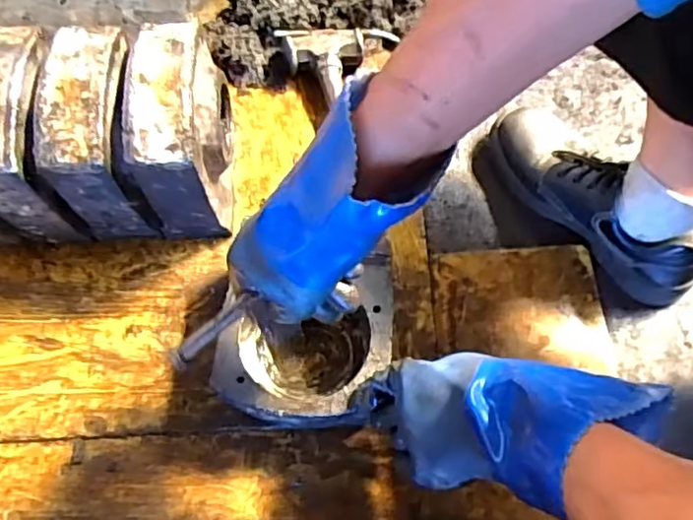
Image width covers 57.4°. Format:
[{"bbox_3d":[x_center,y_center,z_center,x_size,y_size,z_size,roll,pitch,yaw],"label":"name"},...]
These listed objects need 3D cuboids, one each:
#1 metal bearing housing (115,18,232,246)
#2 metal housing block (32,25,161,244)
[{"bbox_3d":[-0.166,-0.126,0.656,0.094,0.192,0.155,-1,65,-1],"label":"metal bearing housing"},{"bbox_3d":[-0.246,-0.122,0.653,0.074,0.189,0.155,-4,65,-2],"label":"metal housing block"}]

